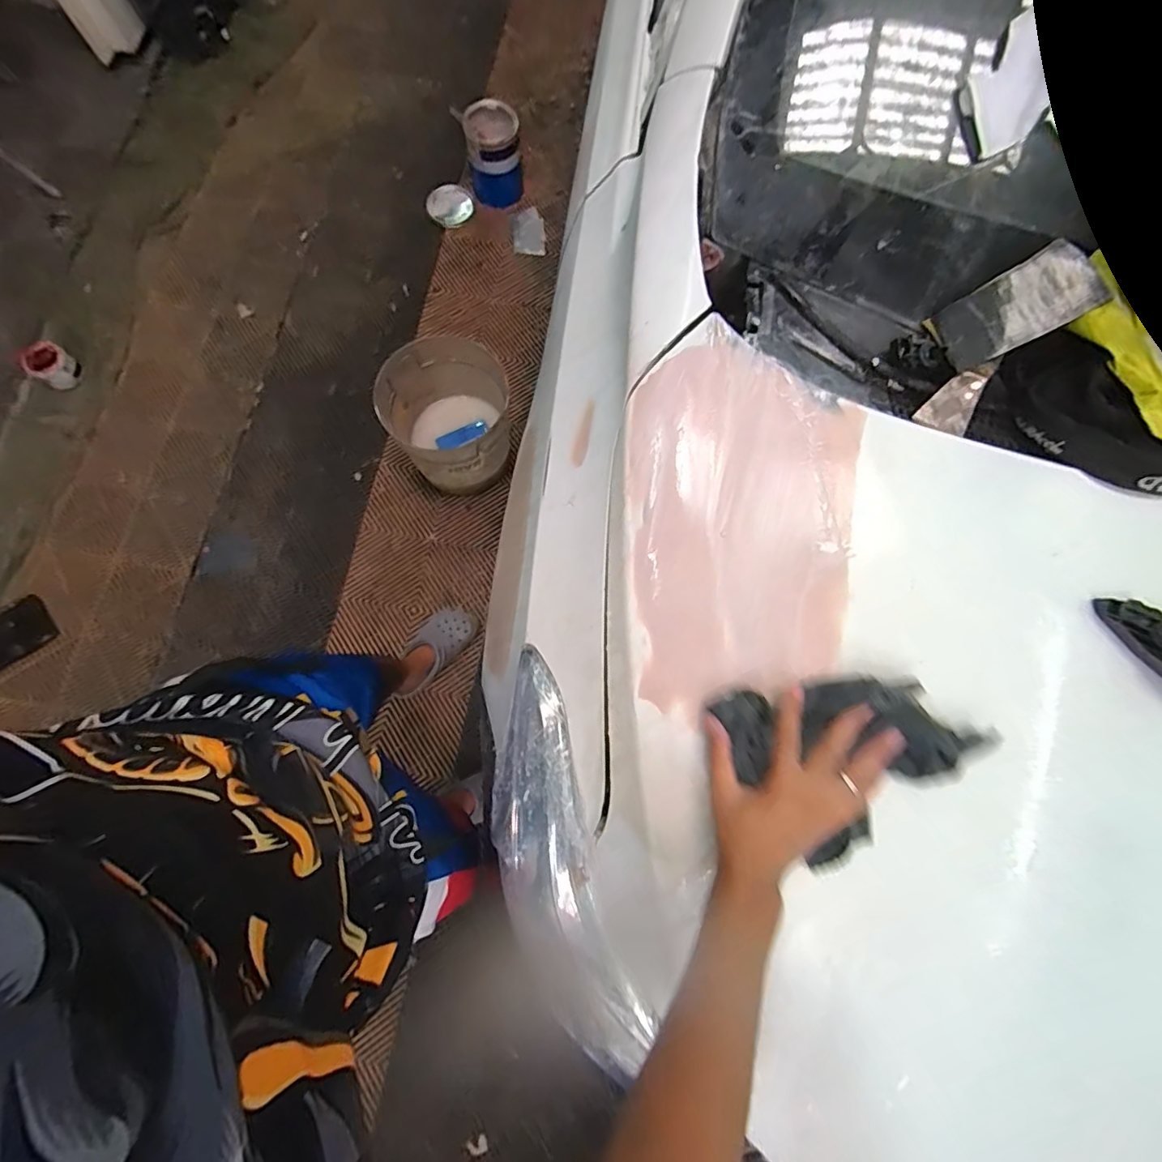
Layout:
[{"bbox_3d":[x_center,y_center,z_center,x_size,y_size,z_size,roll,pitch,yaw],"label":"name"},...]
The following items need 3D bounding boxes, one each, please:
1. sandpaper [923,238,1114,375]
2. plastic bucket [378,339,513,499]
[{"bbox_3d":[0.391,-0.247,0.467,0.117,0.012,0.070,-26,72,22],"label":"sandpaper"},{"bbox_3d":[-0.348,-0.415,1.373,0.285,0.293,0.308,0,77,-1],"label":"plastic bucket"}]

